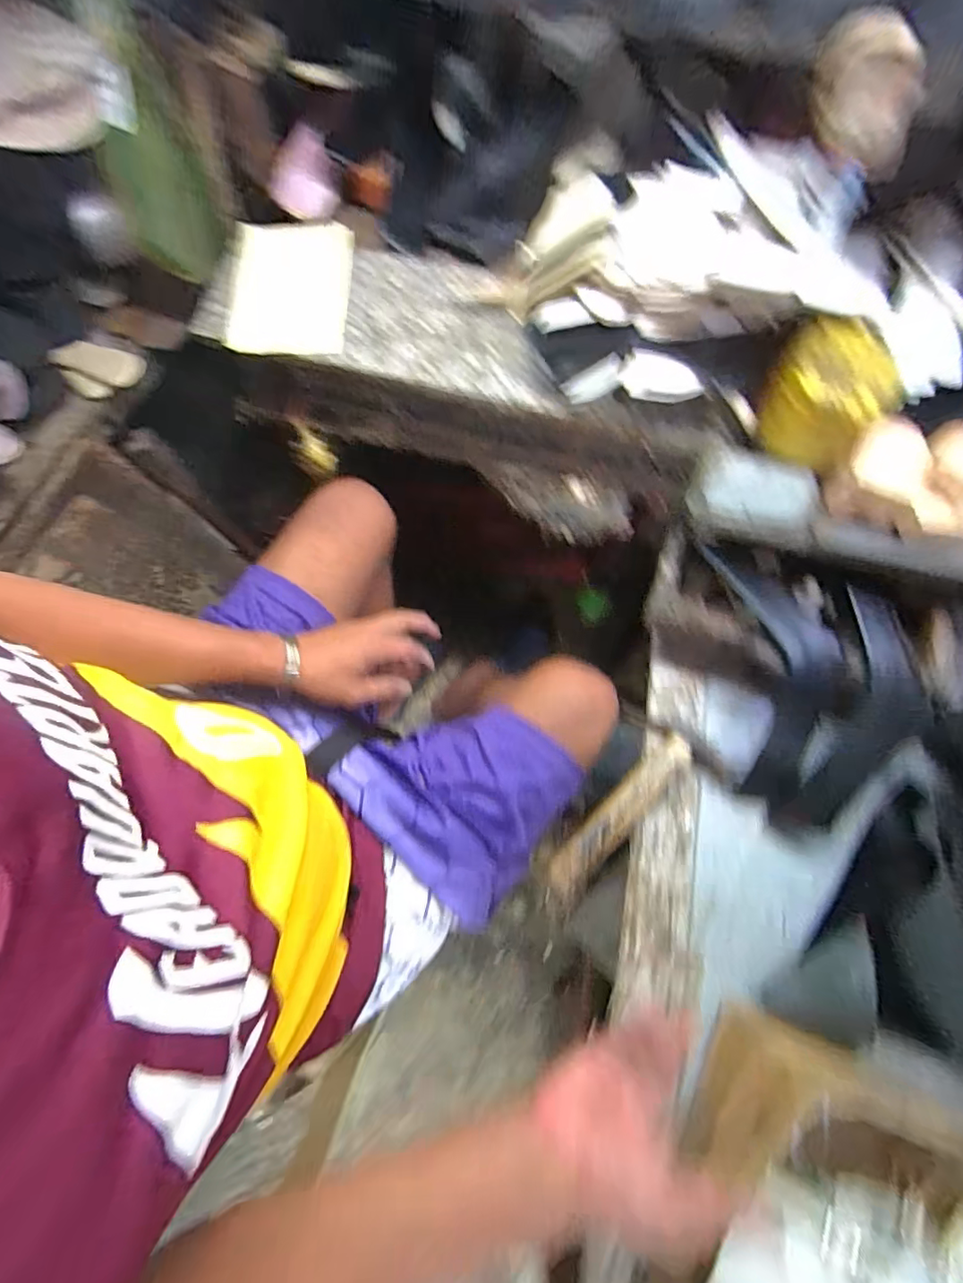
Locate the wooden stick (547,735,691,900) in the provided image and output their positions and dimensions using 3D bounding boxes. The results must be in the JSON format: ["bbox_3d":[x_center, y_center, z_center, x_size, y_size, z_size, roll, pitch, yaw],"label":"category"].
[{"bbox_3d":[0.146,0.182,0.554,0.204,0.026,0.035,-41,76,-12],"label":"wooden stick"}]

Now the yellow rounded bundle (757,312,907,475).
[{"bbox_3d":[0.311,-0.220,0.480,0.099,0.084,0.088,36,76,11],"label":"yellow rounded bundle"}]

